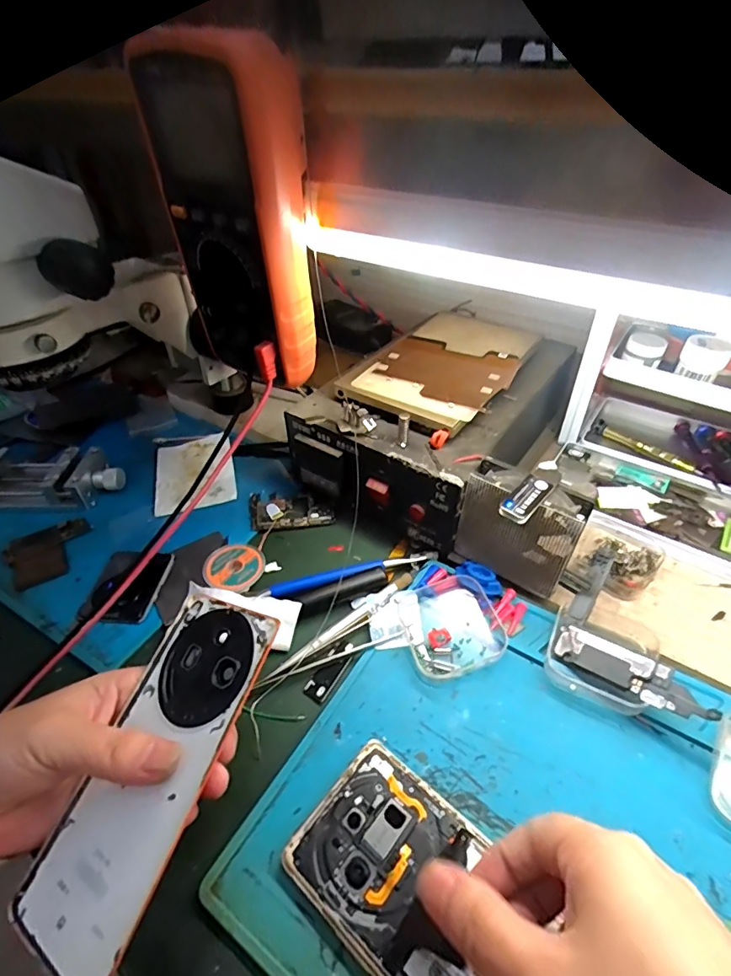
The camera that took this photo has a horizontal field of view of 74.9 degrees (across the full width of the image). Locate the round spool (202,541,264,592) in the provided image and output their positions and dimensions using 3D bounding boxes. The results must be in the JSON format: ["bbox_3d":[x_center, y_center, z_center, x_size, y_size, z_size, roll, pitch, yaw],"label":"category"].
[{"bbox_3d":[-0.101,0.063,0.370,0.041,0.018,0.044,-4,42,-3],"label":"round spool"}]

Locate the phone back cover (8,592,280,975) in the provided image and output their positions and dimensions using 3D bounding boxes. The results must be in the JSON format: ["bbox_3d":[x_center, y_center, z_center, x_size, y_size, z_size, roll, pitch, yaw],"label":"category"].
[{"bbox_3d":[-0.102,0.131,0.232,0.070,0.005,0.157,5,58,34],"label":"phone back cover"}]

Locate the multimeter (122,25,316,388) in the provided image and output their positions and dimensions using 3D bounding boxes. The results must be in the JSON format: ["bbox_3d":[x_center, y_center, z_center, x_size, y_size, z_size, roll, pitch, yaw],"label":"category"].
[{"bbox_3d":[-0.073,-0.148,0.283,0.056,0.171,0.086,-32,50,-30],"label":"multimeter"}]

